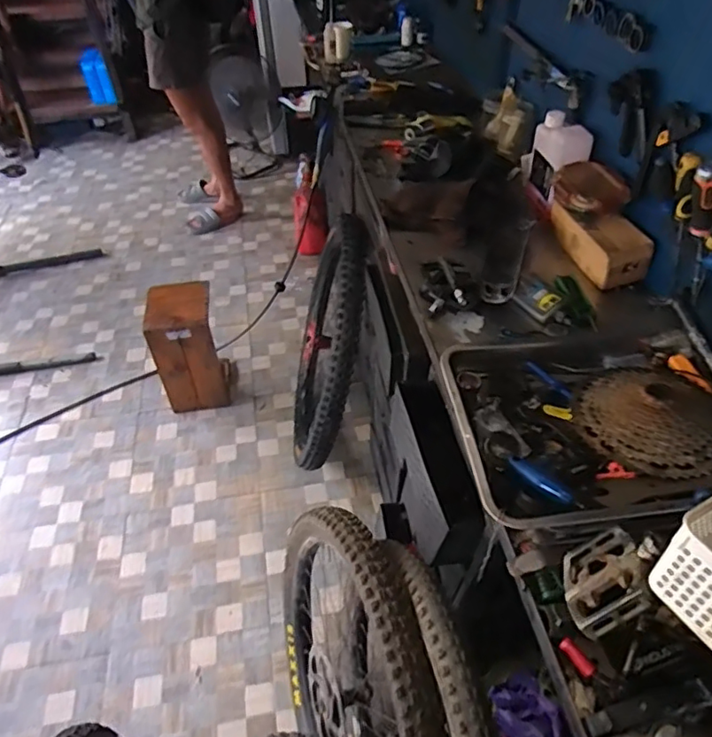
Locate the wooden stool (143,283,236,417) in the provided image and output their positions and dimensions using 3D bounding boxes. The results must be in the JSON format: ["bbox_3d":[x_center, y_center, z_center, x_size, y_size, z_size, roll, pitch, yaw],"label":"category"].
[{"bbox_3d":[-0.548,-0.062,1.868,0.197,0.425,0.203,-6,47,-5],"label":"wooden stool"}]

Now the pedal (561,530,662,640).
[{"bbox_3d":[0.264,0.214,0.584,0.028,0.112,0.107,37,14,-11],"label":"pedal"}]

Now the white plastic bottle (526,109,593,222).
[{"bbox_3d":[0.411,-0.412,1.158,0.081,0.169,0.139,-8,47,-7],"label":"white plastic bottle"}]

